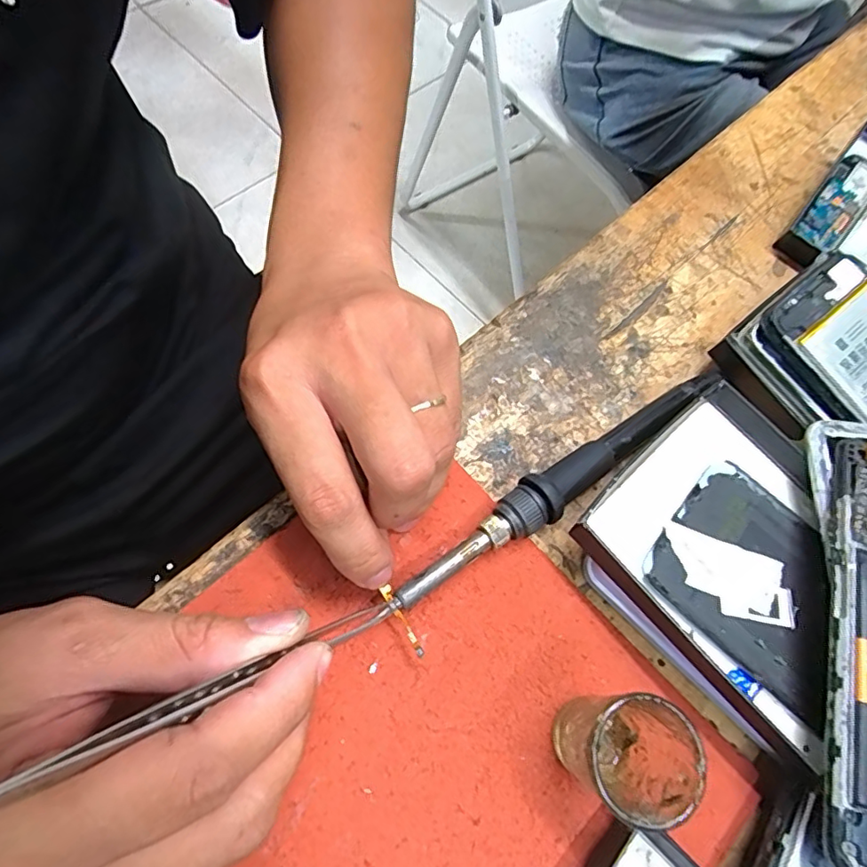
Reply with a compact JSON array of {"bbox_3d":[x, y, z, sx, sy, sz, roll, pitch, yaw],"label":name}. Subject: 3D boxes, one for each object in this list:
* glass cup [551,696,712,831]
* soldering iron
[{"bbox_3d":[0.065,0.106,0.189,0.032,0.043,0.037,-38,78,-20],"label":"glass cup"},{"bbox_3d":[0.057,0.020,0.239,0.178,0.019,0.018,-34,71,-16],"label":"soldering iron"}]

